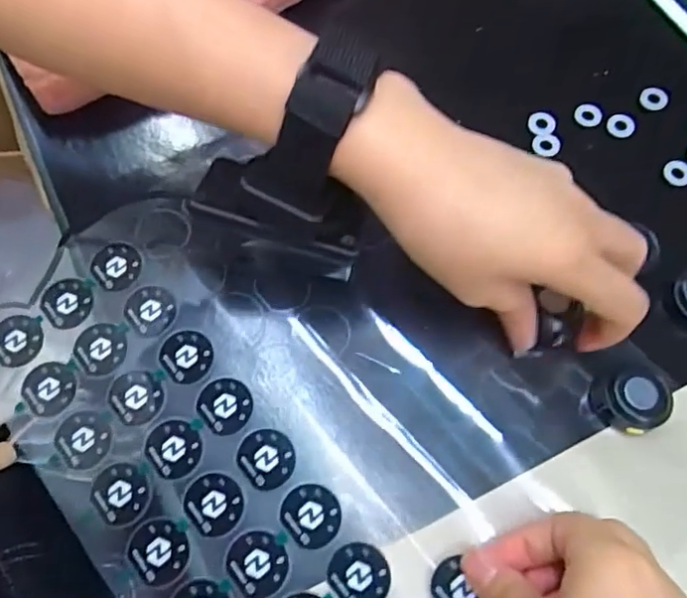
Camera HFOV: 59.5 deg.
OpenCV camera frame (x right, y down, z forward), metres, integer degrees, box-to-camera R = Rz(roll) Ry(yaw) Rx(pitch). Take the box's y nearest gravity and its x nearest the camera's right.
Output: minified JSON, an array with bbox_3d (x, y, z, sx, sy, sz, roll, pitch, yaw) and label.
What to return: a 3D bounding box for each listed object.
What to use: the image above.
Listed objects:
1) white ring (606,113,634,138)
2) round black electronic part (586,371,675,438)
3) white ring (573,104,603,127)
[{"bbox_3d":[0.149,-0.094,0.322,0.015,0.004,0.012,29,70,12],"label":"white ring"},{"bbox_3d":[0.123,0.046,0.258,0.031,0.015,0.025,-17,69,-9],"label":"round black electronic part"},{"bbox_3d":[0.133,-0.100,0.327,0.014,0.005,0.011,27,69,11],"label":"white ring"}]

